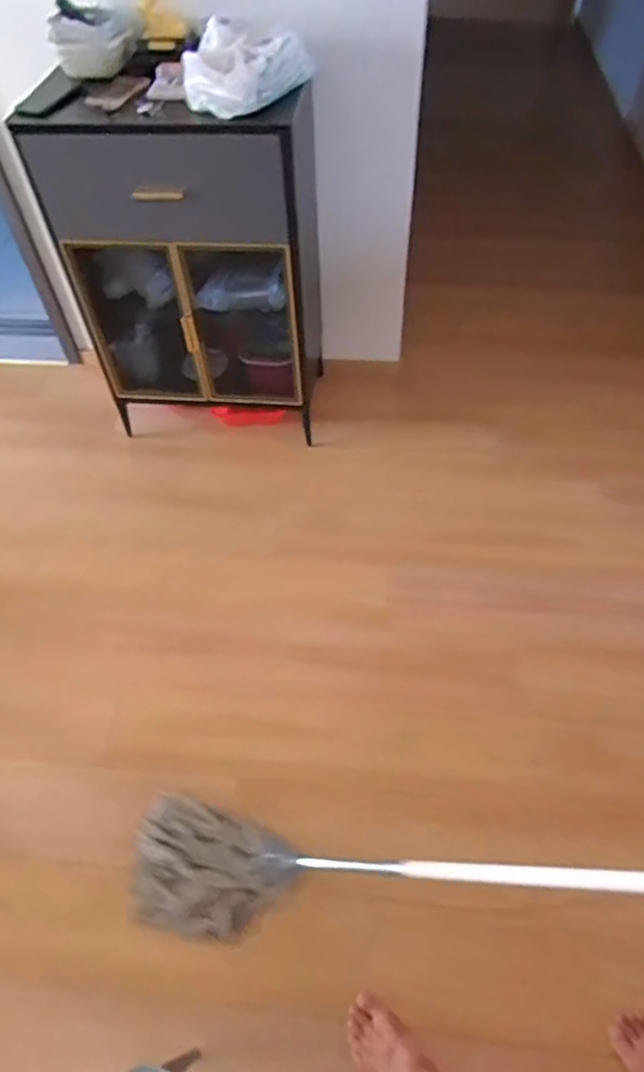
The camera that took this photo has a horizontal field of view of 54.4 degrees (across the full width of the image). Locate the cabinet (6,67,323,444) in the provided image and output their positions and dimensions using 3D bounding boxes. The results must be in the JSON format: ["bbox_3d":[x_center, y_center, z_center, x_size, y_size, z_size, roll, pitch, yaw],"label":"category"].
[{"bbox_3d":[-0.306,-0.711,1.589,0.569,0.749,0.407,5,54,6],"label":"cabinet"}]

